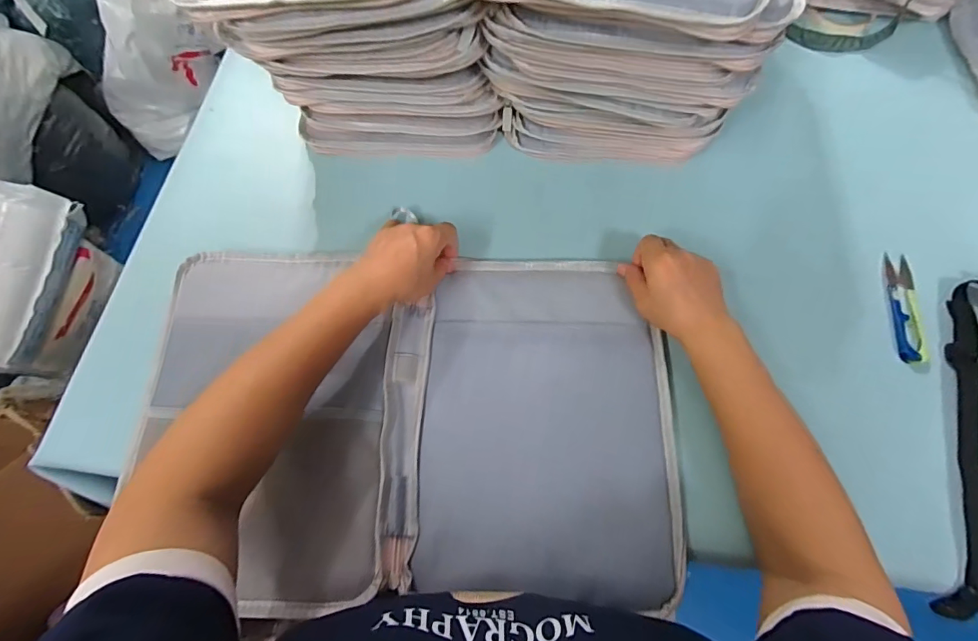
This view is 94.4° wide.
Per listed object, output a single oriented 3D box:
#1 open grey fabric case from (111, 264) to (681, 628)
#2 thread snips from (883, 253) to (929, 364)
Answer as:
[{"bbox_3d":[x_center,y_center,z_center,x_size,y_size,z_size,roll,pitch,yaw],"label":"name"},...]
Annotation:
[{"bbox_3d":[-0.065,0.076,0.395,0.443,0.030,0.293,0,69,1],"label":"open grey fabric case"},{"bbox_3d":[0.419,-0.014,0.454,0.029,0.011,0.117,10,69,5],"label":"thread snips"}]

